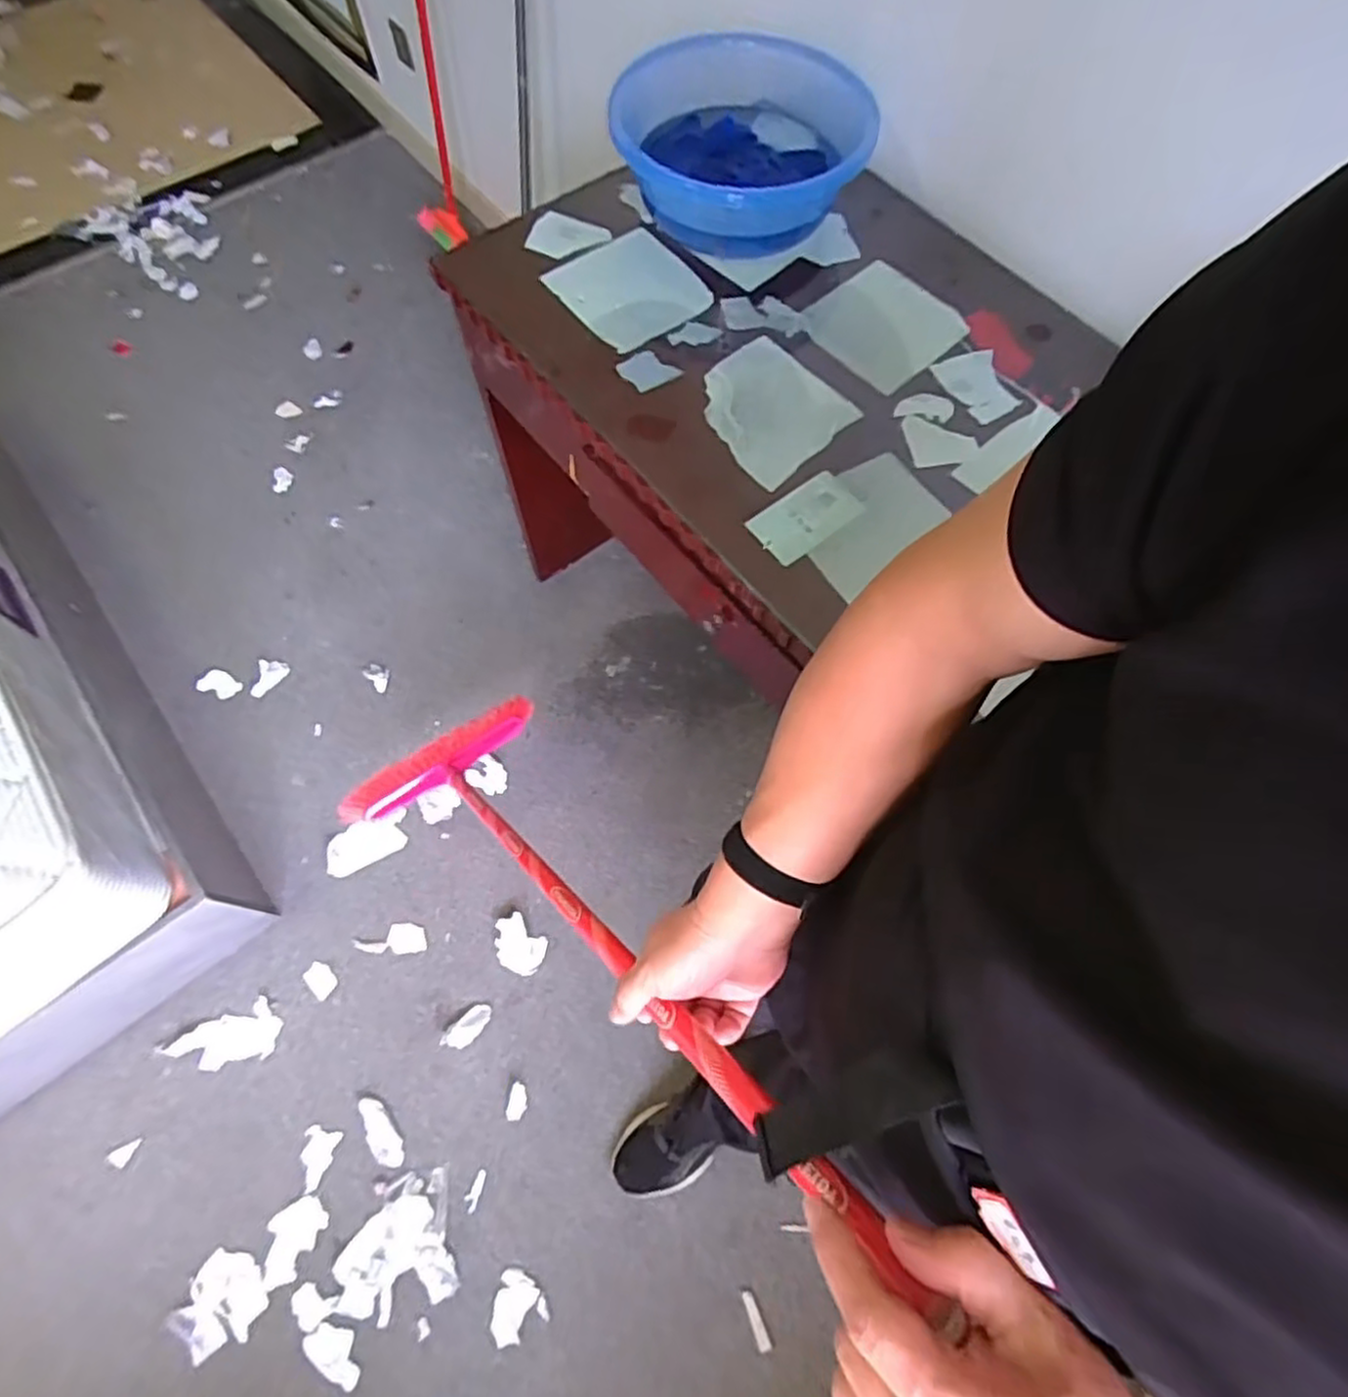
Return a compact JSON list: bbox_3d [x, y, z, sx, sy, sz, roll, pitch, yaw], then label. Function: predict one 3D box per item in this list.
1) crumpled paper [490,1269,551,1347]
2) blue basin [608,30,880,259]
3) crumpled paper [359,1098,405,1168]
[{"bbox_3d":[-0.233,0.927,1.081,0.079,0.012,0.087,11,67,4],"label":"crumpled paper"},{"bbox_3d":[0.070,-0.695,0.914,0.315,0.115,0.310,0,67,-1],"label":"blue basin"},{"bbox_3d":[-0.487,0.719,1.180,0.045,0.006,0.117,-40,73,-16],"label":"crumpled paper"}]

